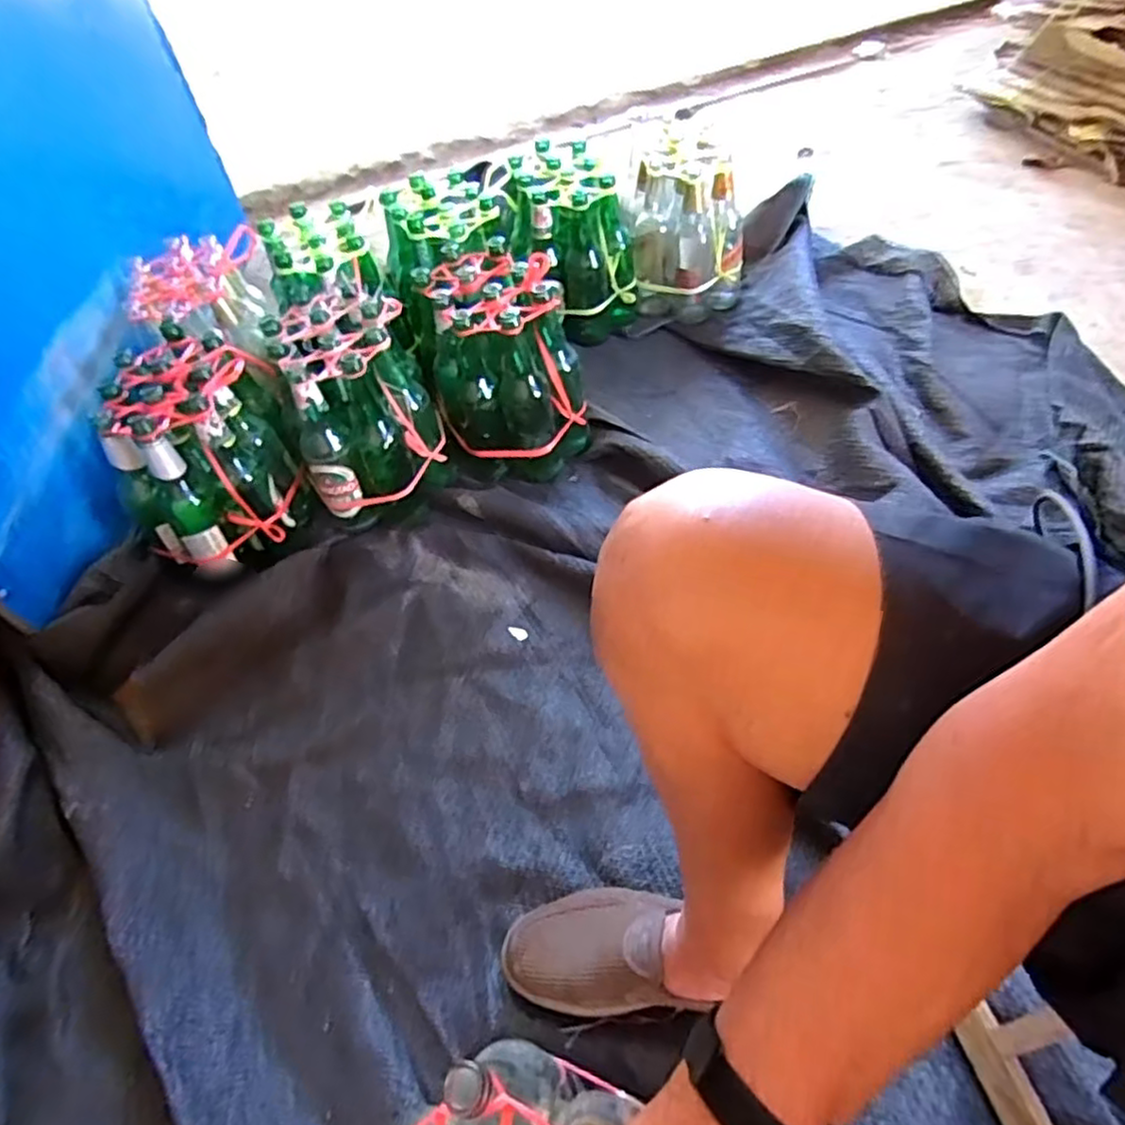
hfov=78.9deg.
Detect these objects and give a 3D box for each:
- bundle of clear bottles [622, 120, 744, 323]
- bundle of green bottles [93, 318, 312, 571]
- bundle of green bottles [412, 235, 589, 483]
[{"bbox_3d":[0.226,-0.627,1.266,0.210,0.286,0.200,-2,51,3],"label":"bundle of clear bottles"},{"bbox_3d":[-0.487,-0.152,0.952,0.198,0.226,0.269,-18,53,-7],"label":"bundle of green bottles"},{"bbox_3d":[-0.088,-0.290,1.031,0.209,0.262,0.239,-13,53,-3],"label":"bundle of green bottles"}]

